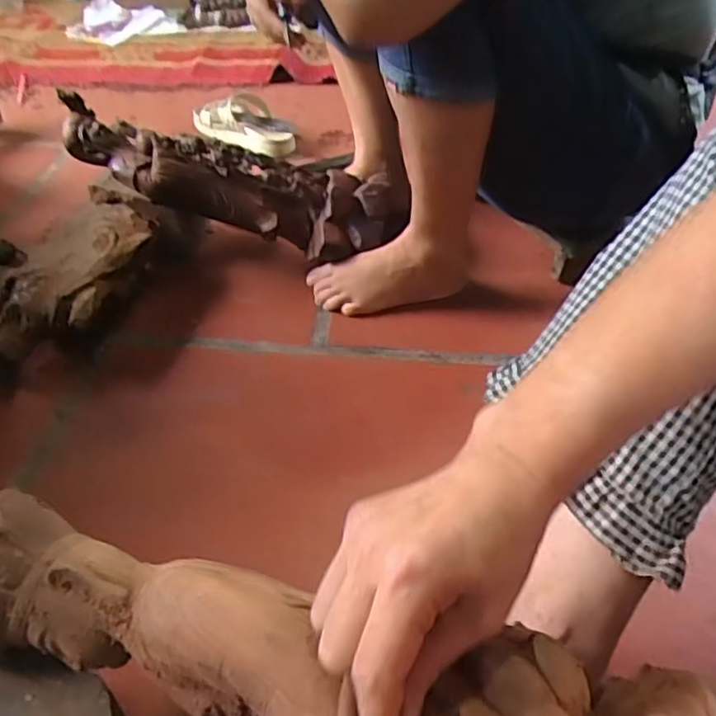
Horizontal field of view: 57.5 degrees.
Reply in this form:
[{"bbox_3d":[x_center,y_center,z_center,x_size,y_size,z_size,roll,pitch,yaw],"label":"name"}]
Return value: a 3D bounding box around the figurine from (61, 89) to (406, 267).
[{"bbox_3d":[-0.153,-0.216,0.809,0.437,0.100,0.136,14,41,-10],"label":"figurine"}]

